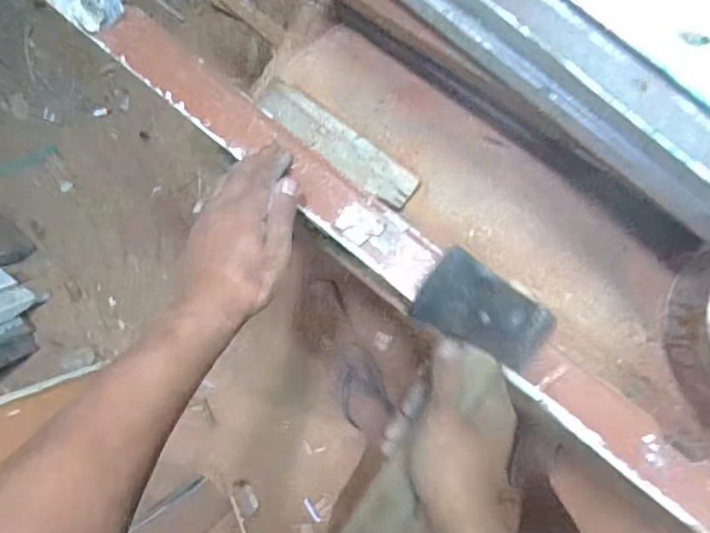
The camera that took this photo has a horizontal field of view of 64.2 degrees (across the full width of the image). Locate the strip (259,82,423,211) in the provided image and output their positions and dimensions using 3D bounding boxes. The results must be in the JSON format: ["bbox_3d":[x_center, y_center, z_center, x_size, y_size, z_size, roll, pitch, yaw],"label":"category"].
[{"bbox_3d":[-0.021,-0.131,0.613,0.199,0.014,0.042,37,96,6],"label":"strip"}]

